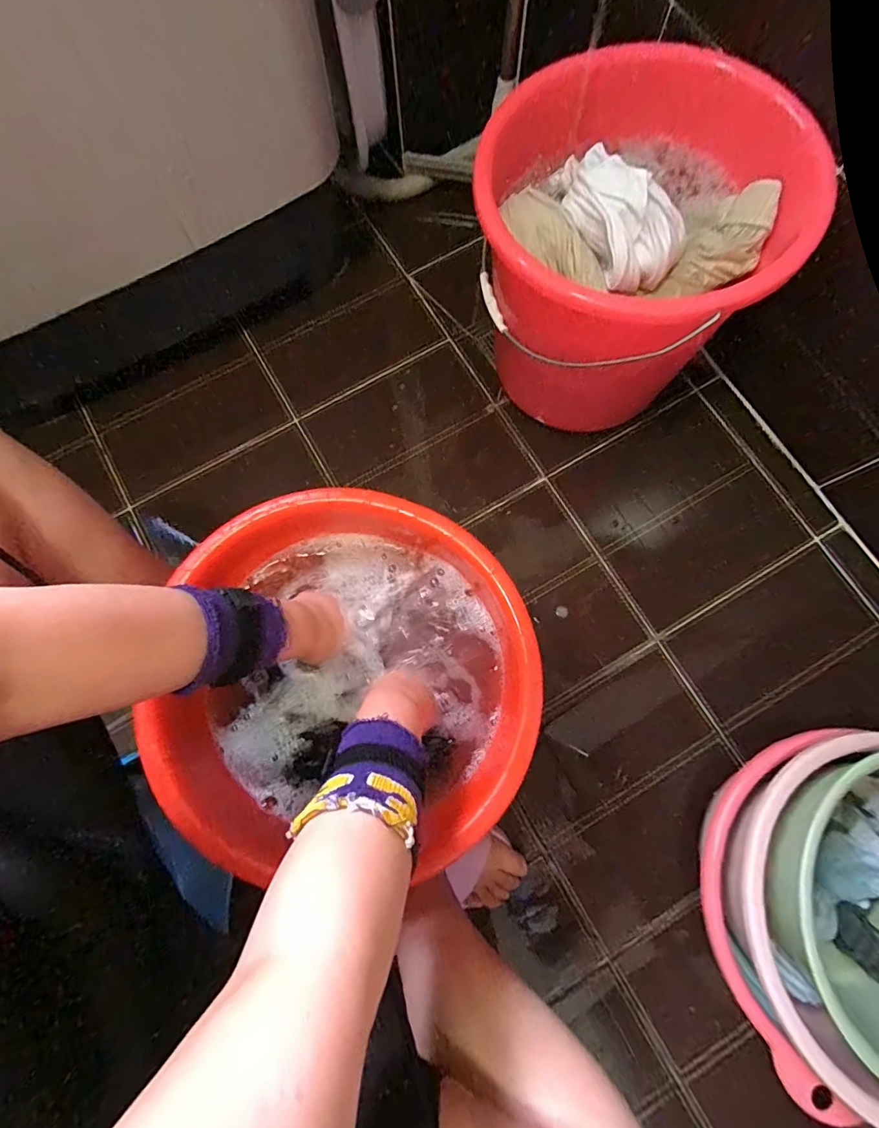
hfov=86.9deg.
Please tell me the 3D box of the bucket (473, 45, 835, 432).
[{"bbox_3d":[0.217,-0.363,0.629,0.331,0.335,0.312,2,77,-1],"label":"bucket"}]

